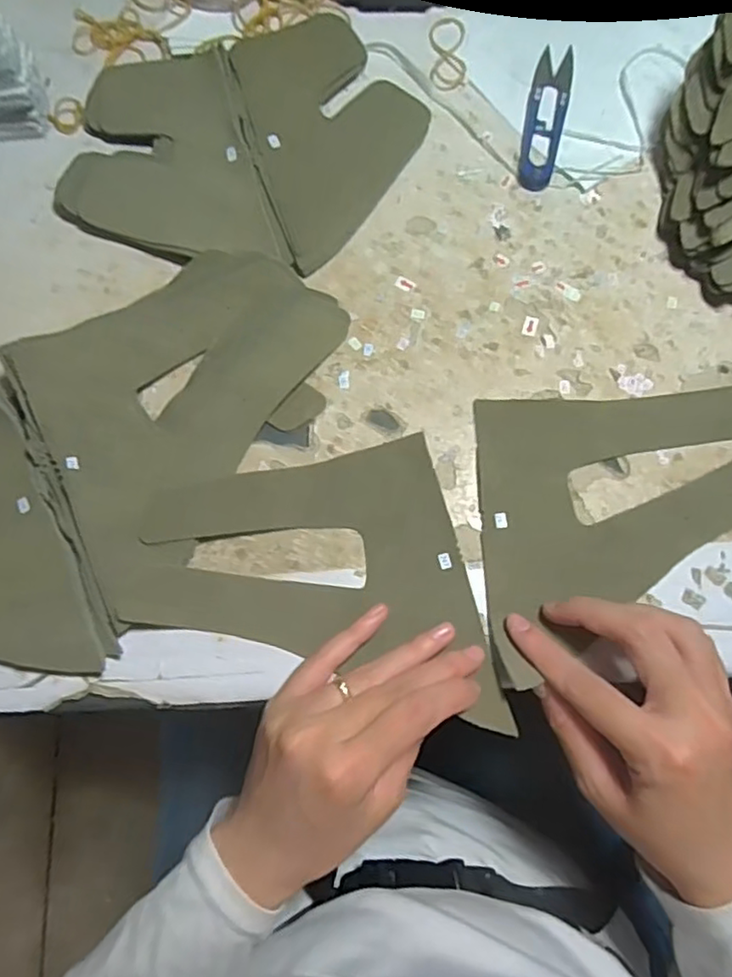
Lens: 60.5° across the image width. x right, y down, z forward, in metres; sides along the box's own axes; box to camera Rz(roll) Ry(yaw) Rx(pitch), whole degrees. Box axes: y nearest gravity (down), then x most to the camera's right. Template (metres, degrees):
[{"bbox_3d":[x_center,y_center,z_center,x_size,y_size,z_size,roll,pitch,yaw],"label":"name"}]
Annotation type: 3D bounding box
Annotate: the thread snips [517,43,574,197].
[{"bbox_3d":[0.108,-0.225,0.378,0.023,0.007,0.102,13,77,5],"label":"thread snips"}]

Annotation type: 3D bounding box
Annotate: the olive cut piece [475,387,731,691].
[{"bbox_3d":[0.139,0.017,0.314,0.159,0.010,0.139,-3,74,2],"label":"olive cut piece"}]

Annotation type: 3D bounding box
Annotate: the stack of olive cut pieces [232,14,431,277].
[{"bbox_3d":[-0.019,-0.213,0.372,0.103,0.017,0.156,-20,76,-3],"label":"stack of olive cut pieces"}]

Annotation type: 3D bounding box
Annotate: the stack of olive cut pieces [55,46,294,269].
[{"bbox_3d":[-0.123,-0.190,0.367,0.110,0.016,0.159,-18,76,-3],"label":"stack of olive cut pieces"}]

